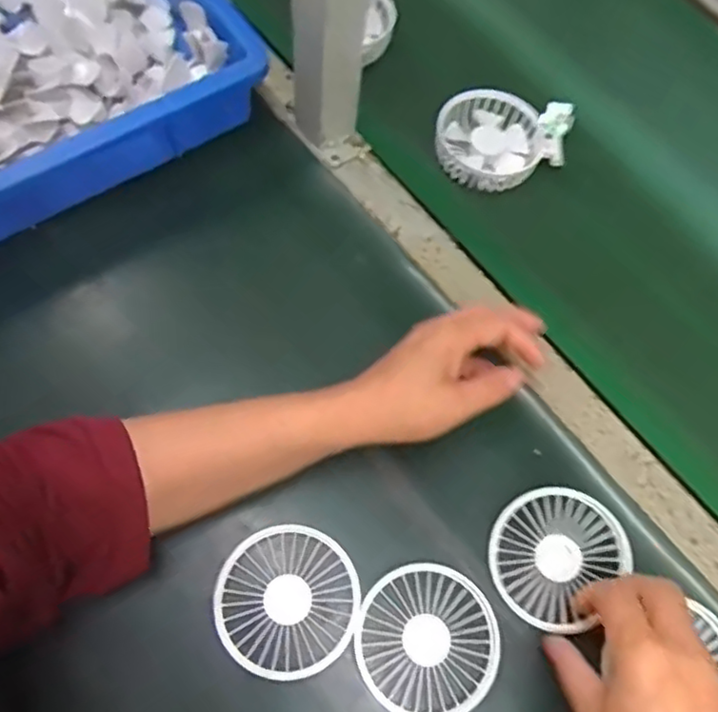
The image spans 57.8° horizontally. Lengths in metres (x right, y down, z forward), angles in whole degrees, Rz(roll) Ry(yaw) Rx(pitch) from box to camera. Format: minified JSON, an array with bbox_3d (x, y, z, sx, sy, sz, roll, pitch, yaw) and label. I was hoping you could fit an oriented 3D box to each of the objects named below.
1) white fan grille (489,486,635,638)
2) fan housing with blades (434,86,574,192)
[{"bbox_3d":[0.129,0.130,0.428,0.078,0.012,0.088,39,72,13],"label":"white fan grille"},{"bbox_3d":[0.133,-0.191,0.564,0.134,0.025,0.095,-6,67,-9],"label":"fan housing with blades"}]

